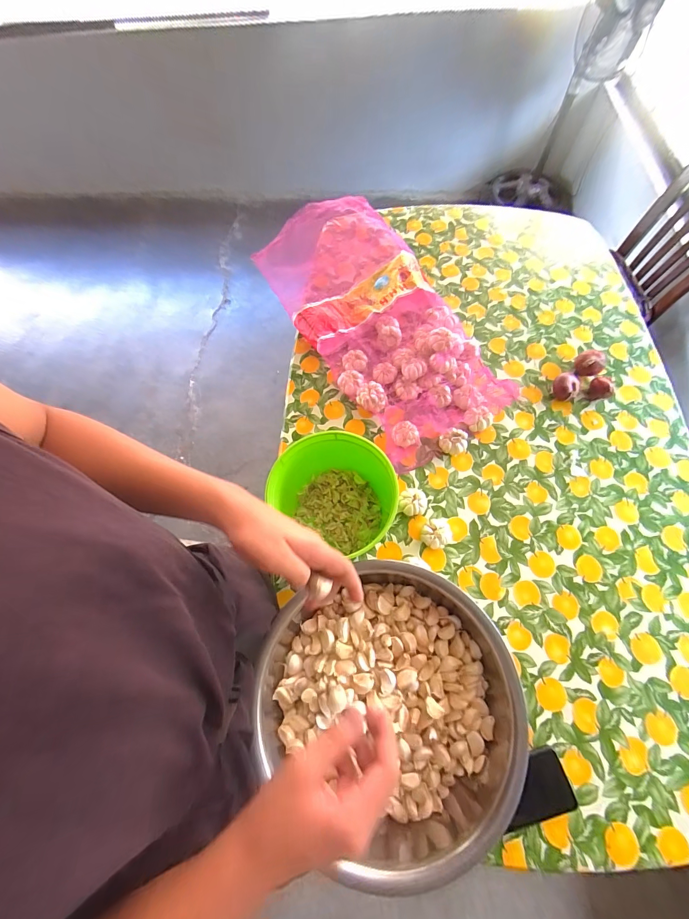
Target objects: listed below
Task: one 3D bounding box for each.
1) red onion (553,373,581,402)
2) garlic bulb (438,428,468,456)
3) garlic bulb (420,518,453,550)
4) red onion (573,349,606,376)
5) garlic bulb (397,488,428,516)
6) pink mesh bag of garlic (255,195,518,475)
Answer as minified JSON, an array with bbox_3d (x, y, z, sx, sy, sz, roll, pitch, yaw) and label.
[{"bbox_3d":[0.493,-0.162,0.784,0.055,0.046,0.060,36,73,17],"label":"red onion"},{"bbox_3d":[0.232,-0.035,0.747,0.059,0.034,0.053,-41,71,-14],"label":"garlic bulb"},{"bbox_3d":[0.180,0.141,0.673,0.067,0.035,0.050,-25,68,-8],"label":"garlic bulb"},{"bbox_3d":[0.559,-0.218,0.805,0.060,0.051,0.052,41,75,18],"label":"red onion"},{"bbox_3d":[0.136,0.085,0.704,0.056,0.035,0.055,-1,67,3],"label":"garlic bulb"},{"bbox_3d":[0.063,-0.390,0.869,0.361,0.085,0.797,-24,68,-7],"label":"pink mesh bag of garlic"}]

